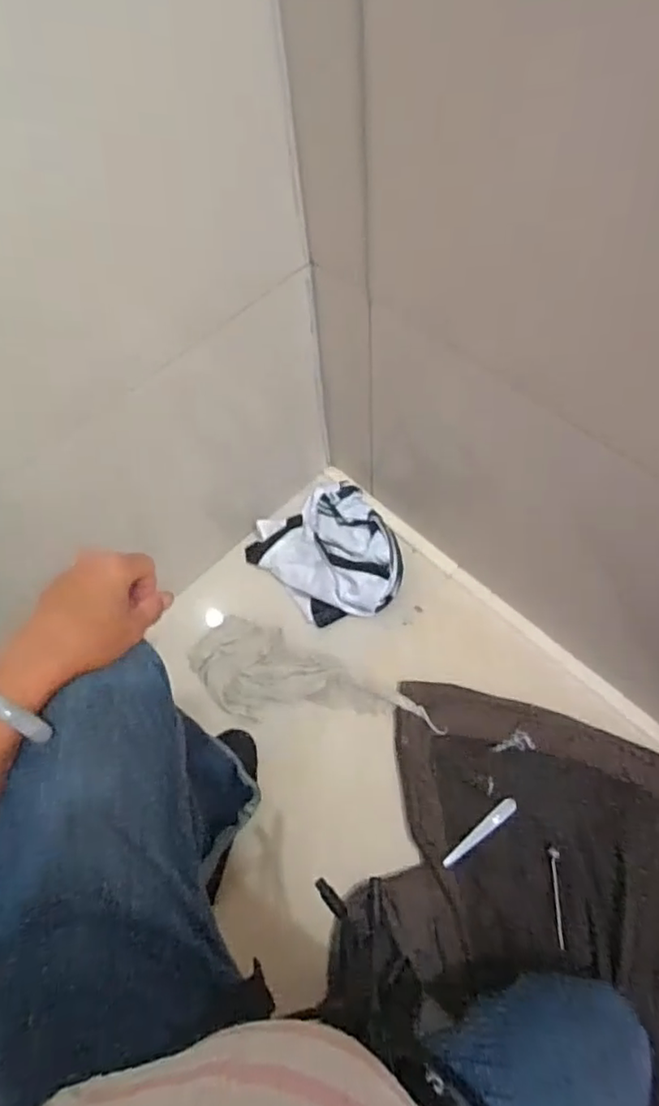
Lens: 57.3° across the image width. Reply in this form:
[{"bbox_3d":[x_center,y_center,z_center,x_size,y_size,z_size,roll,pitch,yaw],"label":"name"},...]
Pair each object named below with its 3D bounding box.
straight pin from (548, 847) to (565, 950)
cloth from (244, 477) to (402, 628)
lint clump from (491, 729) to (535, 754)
[{"bbox_3d":[0.277,0.417,0.733,0.011,0.008,0.106,4,64,3],"label":"straight pin"},{"bbox_3d":[0.009,-0.006,0.944,0.203,0.060,0.237,-40,66,-15],"label":"cloth"},{"bbox_3d":[0.248,0.255,0.818,0.056,0.009,0.026,-4,62,3],"label":"lint clump"}]

